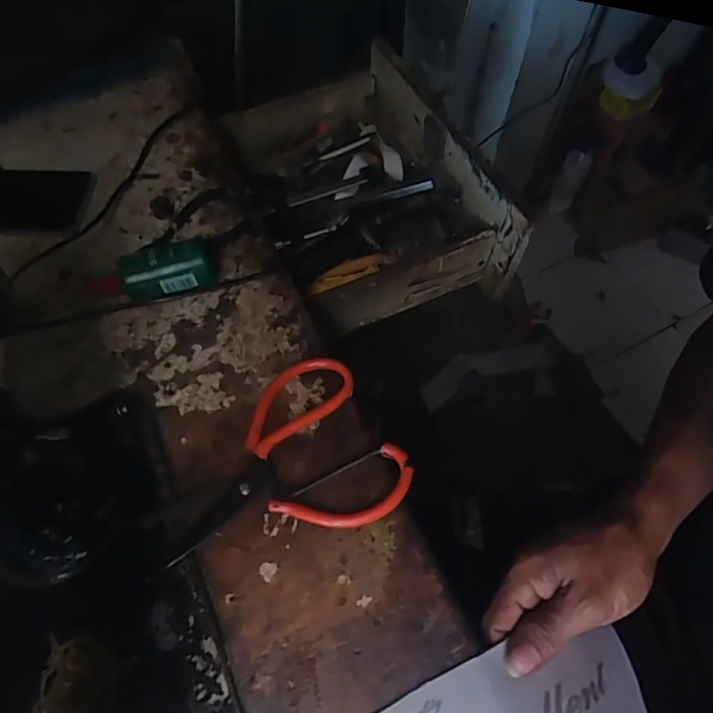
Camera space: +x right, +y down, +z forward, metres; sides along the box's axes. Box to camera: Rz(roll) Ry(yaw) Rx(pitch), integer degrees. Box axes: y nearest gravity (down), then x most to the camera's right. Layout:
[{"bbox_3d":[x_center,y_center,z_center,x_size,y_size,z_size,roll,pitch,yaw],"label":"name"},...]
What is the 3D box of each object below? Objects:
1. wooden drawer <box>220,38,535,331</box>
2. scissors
[{"bbox_3d":[0.003,-0.214,0.628,0.256,0.107,0.355,-20,63,-9],"label":"wooden drawer"},{"bbox_3d":[-0.056,0.070,0.372,0.173,0.013,0.129,-13,63,-3],"label":"scissors"}]

